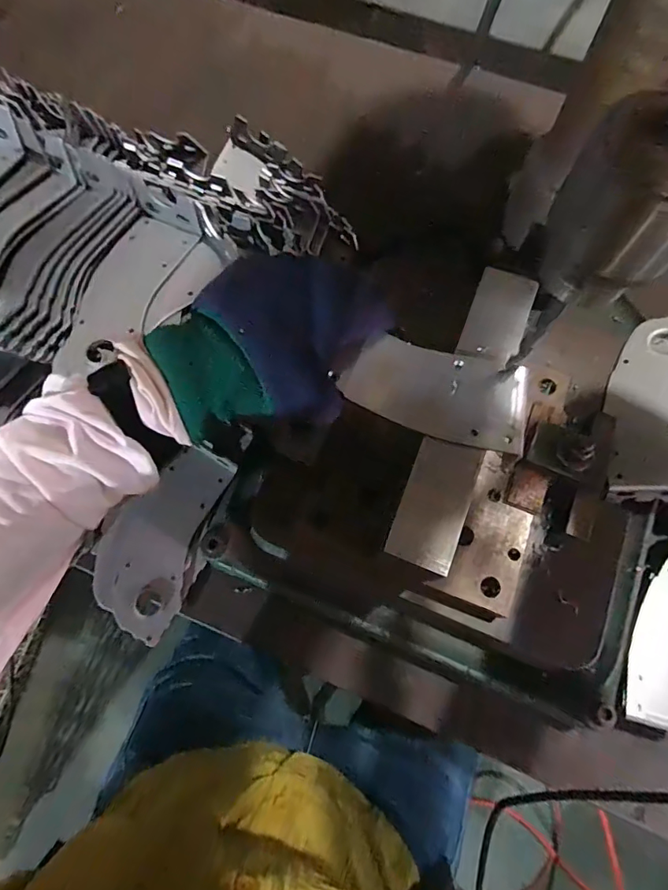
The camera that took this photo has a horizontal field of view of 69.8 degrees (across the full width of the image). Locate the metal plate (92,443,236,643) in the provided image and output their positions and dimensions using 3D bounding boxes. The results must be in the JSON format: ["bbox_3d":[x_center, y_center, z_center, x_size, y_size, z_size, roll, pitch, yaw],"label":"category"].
[{"bbox_3d":[-0.164,0.084,0.448,0.082,0.010,0.171,22,72,-9],"label":"metal plate"}]

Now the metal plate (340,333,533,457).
[{"bbox_3d":[0.066,-0.034,0.307,0.113,0.004,0.059,14,75,3],"label":"metal plate"}]

